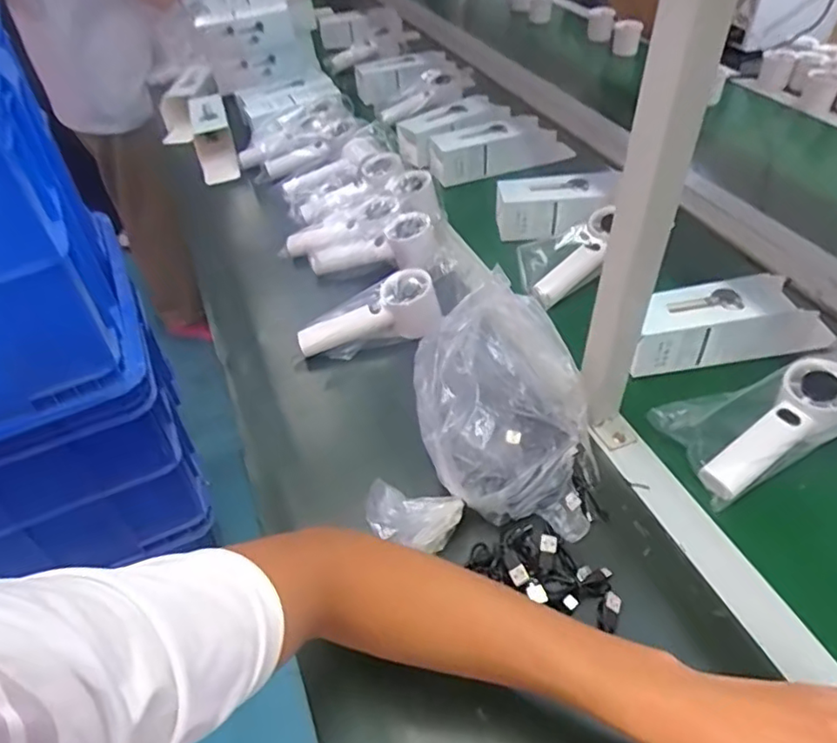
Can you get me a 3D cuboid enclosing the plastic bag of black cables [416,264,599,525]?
[{"bbox_3d":[0.077,0.024,0.527,0.147,0.115,0.159,-8,42,-3],"label":"plastic bag of black cables"}]

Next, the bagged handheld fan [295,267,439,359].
[{"bbox_3d":[-0.053,-0.055,0.680,0.158,0.060,0.053,-21,42,7],"label":"bagged handheld fan"}]

